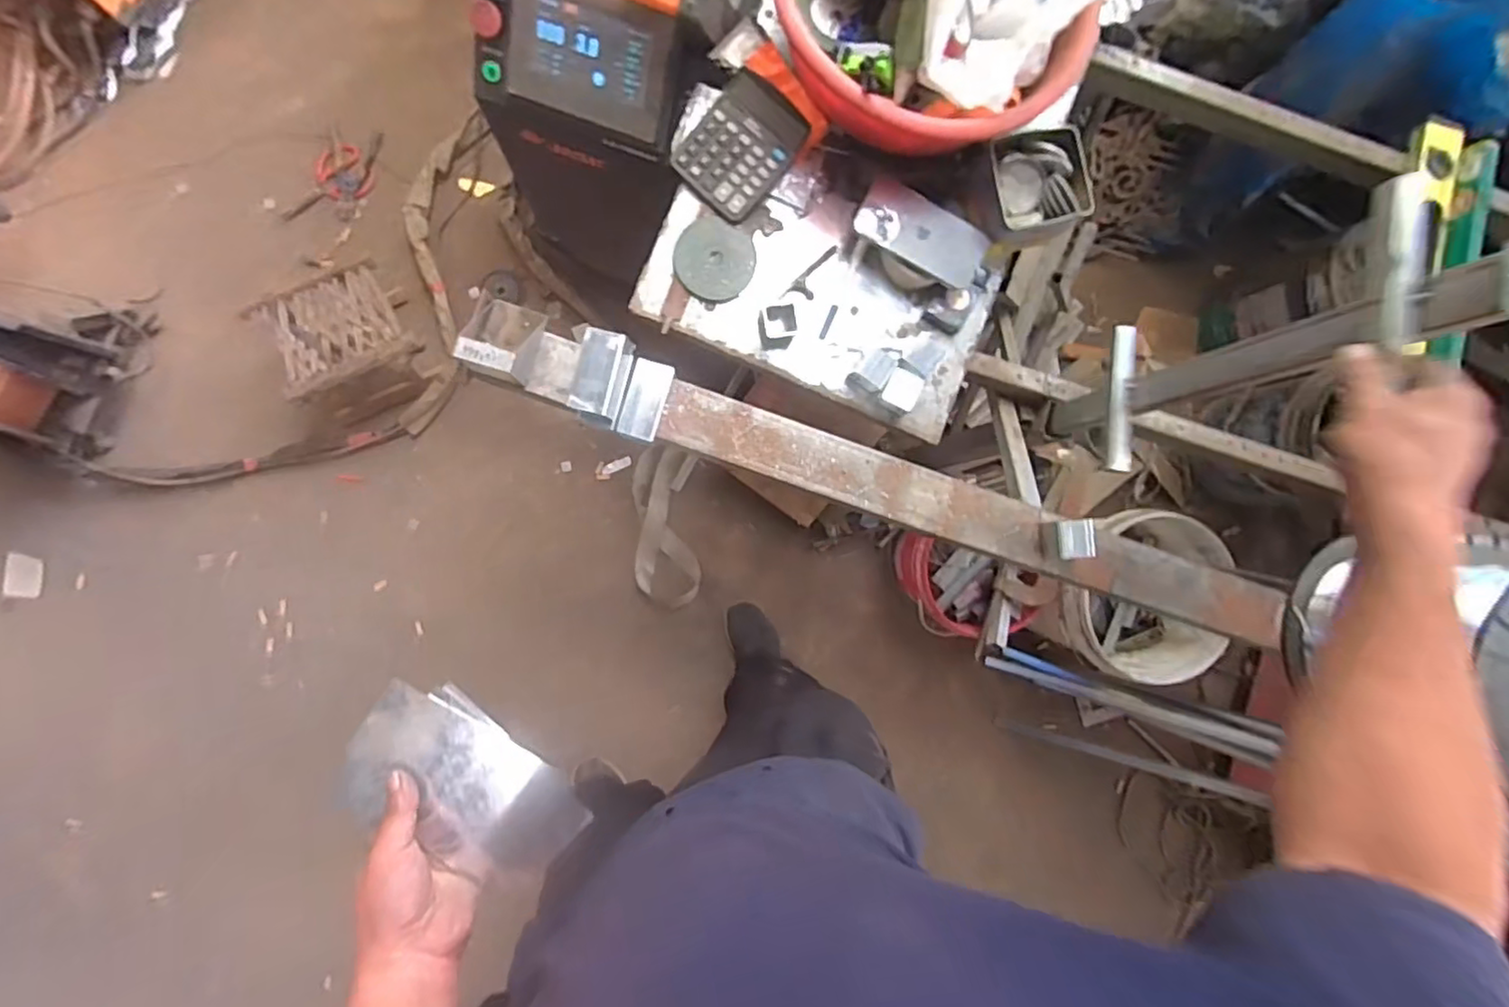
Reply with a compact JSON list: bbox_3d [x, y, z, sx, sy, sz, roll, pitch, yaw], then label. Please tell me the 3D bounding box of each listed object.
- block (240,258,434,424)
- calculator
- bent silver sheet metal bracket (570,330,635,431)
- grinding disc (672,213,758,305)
[{"bbox_3d":[-0.783,-0.308,1.265,0.262,0.196,0.207,-27,92,-4],"label":"block"},{"bbox_3d":[-0.018,-0.434,0.782,0.122,0.035,0.141,42,86,-4],"label":"calculator"},{"bbox_3d":[-0.153,-0.125,0.647,0.043,0.051,0.085,16,89,-4],"label":"bent silver sheet metal bracket"},{"bbox_3d":[-0.049,-0.303,0.802,0.097,0.013,0.102,0,89,-5],"label":"grinding disc"}]

